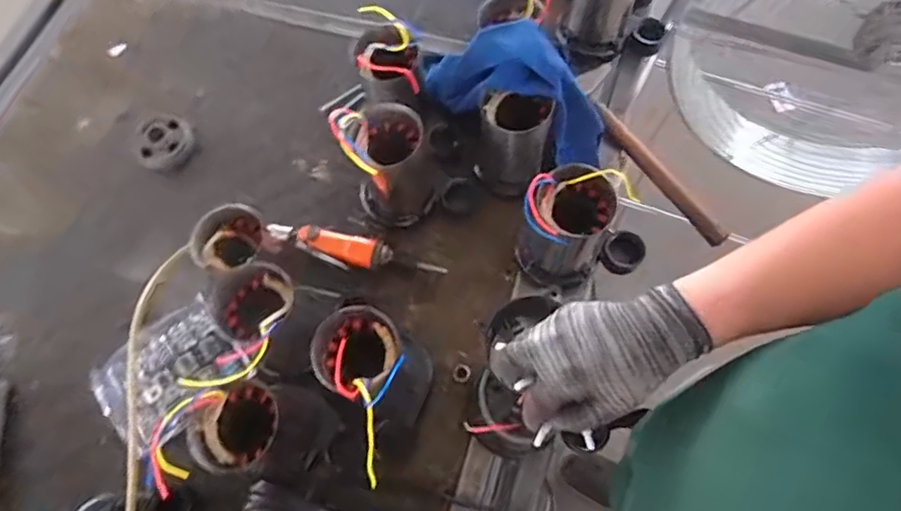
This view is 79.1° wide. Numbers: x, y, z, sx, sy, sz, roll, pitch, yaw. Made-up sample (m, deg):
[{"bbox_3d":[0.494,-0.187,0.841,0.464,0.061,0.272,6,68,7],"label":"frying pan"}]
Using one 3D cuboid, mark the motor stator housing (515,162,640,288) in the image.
[{"bbox_3d":[0.146,-0.034,0.694,0.110,0.166,0.101,-42,72,-13],"label":"motor stator housing"}]

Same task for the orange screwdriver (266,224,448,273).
[{"bbox_3d":[-0.136,-0.003,0.783,0.260,0.039,0.050,12,70,8],"label":"orange screwdriver"}]

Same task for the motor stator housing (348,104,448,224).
[{"bbox_3d":[-0.078,-0.118,0.748,0.109,0.174,0.101,-1,68,2],"label":"motor stator housing"}]

